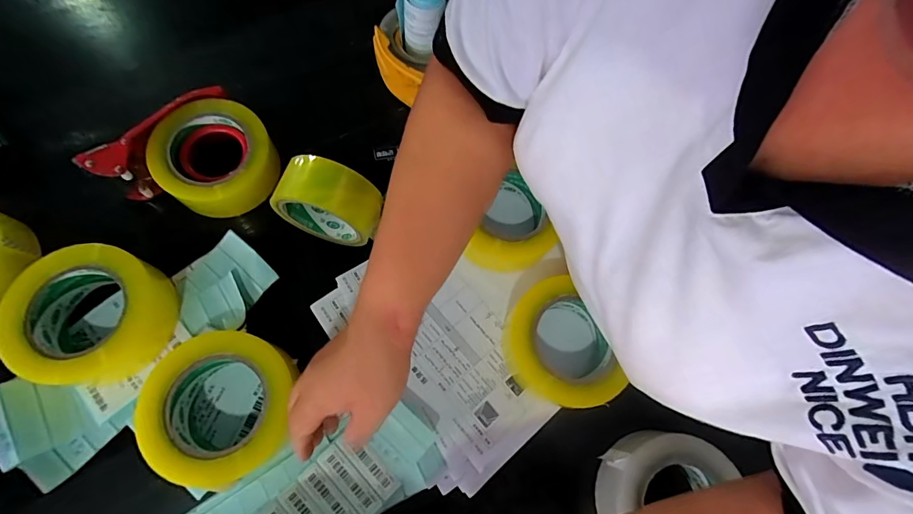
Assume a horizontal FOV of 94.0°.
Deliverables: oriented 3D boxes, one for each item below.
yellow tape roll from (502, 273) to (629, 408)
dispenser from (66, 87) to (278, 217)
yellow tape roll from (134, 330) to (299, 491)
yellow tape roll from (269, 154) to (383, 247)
[{"bbox_3d":[0.112,0.087,0.441,0.120,0.045,0.128,1,71,-4],"label":"yellow tape roll"},{"bbox_3d":[-0.280,-0.104,0.470,0.130,0.060,0.157,37,72,8],"label":"dispenser"},{"bbox_3d":[-0.212,0.137,0.391,0.117,0.060,0.128,2,70,-4],"label":"yellow tape roll"},{"bbox_3d":[-0.130,-0.052,0.444,0.102,0.112,0.050,17,71,1],"label":"yellow tape roll"}]

